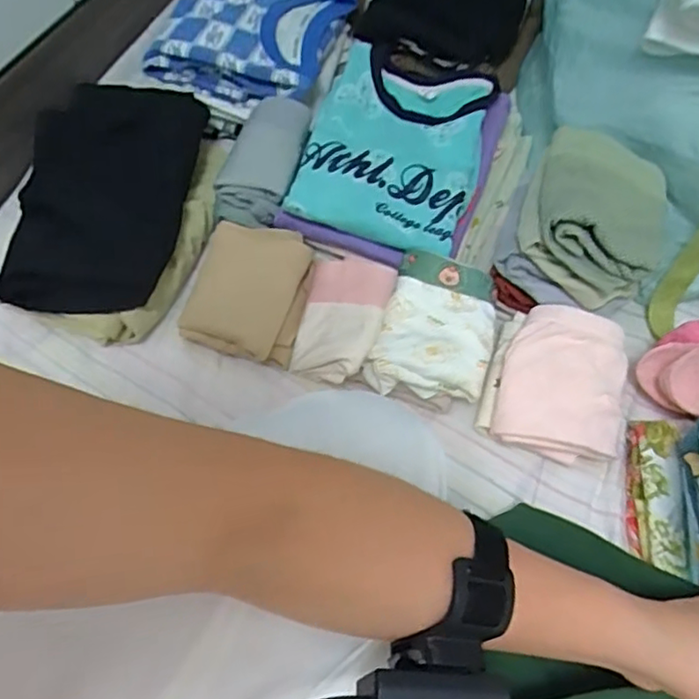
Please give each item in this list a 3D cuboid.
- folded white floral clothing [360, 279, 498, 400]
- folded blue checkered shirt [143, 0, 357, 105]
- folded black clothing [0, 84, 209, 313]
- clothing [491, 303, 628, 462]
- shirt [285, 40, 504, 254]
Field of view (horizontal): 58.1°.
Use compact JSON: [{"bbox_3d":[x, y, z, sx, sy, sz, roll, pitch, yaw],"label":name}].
[{"bbox_3d":[0.064,-0.006,0.489,0.089,0.026,0.092,9,62,8],"label":"folded white floral clothing"},{"bbox_3d":[-0.092,-0.330,0.623,0.167,0.041,0.184,10,62,9],"label":"folded blue checkered shirt"},{"bbox_3d":[-0.207,-0.144,0.547,0.141,0.048,0.238,4,61,5],"label":"folded black clothing"},{"bbox_3d":[0.158,0.027,0.464,0.091,0.048,0.103,13,63,10],"label":"clothing"},{"bbox_3d":[0.042,-0.187,0.561,0.149,0.029,0.203,13,63,10],"label":"shirt"}]

